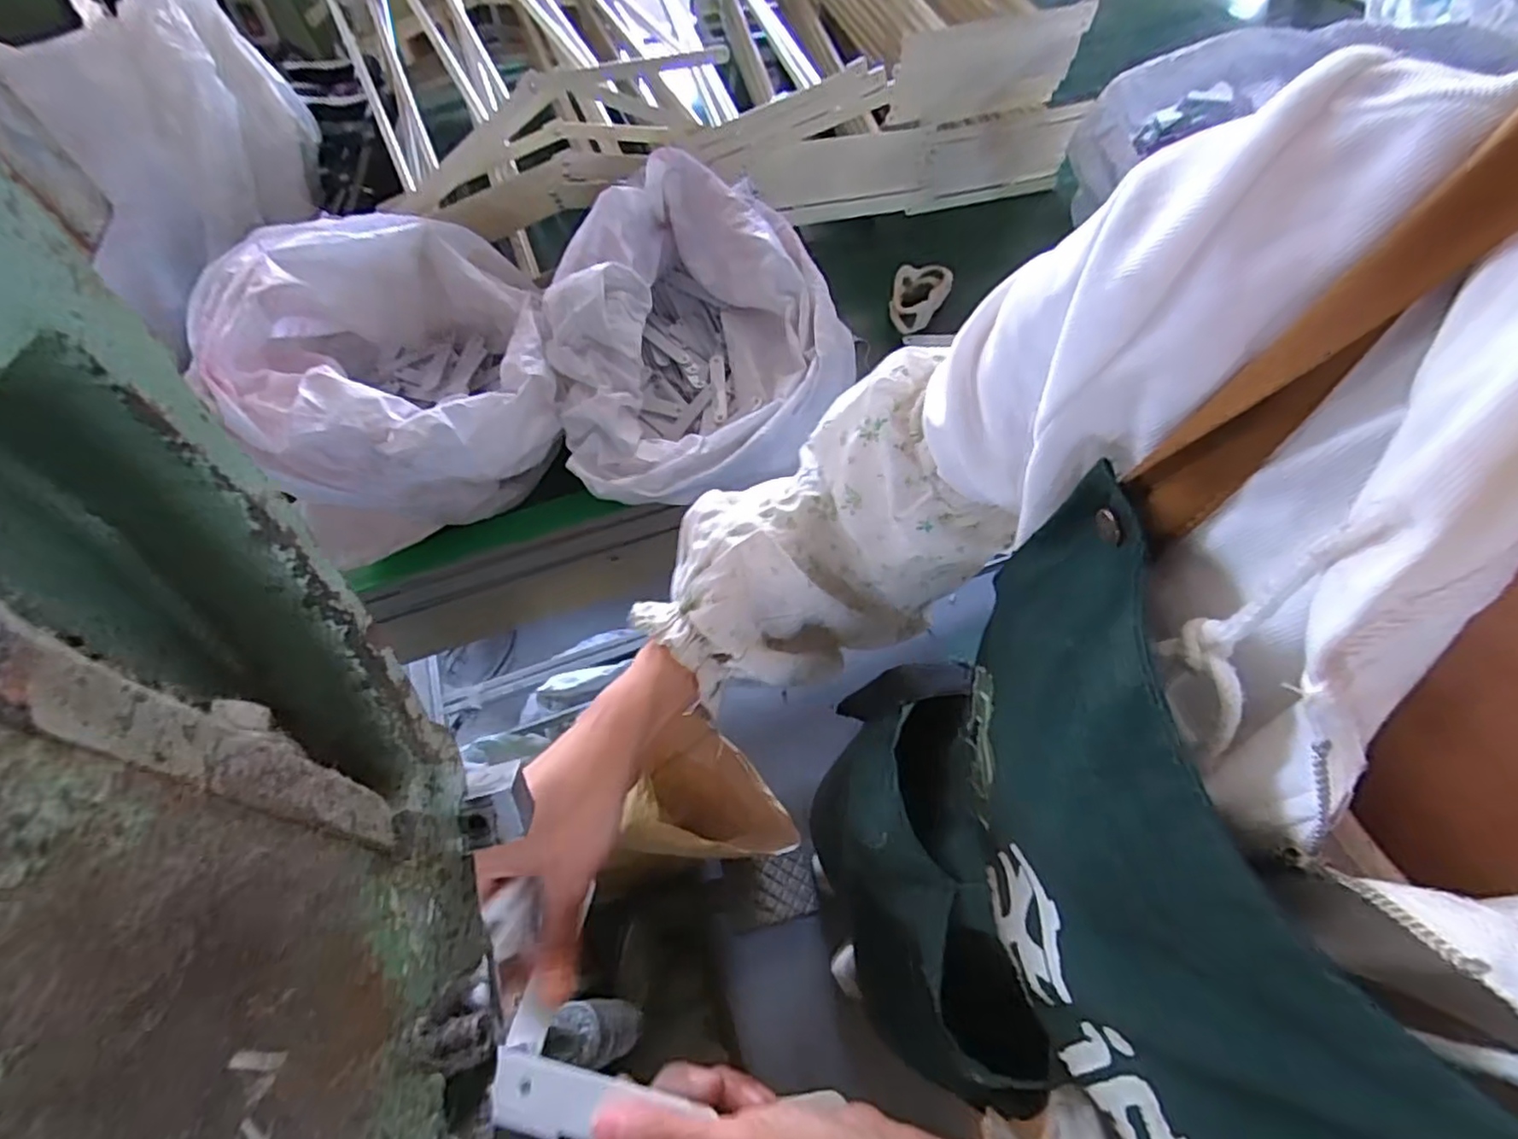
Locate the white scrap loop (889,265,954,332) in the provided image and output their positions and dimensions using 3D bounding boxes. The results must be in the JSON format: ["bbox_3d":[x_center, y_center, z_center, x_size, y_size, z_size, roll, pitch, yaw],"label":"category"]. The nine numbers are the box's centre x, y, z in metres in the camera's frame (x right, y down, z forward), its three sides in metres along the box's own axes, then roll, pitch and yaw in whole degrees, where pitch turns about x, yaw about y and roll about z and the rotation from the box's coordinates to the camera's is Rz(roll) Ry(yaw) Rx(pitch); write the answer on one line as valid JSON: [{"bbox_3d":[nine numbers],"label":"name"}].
[{"bbox_3d":[0.198,-0.336,0.837,0.069,0.038,0.104,14,61,10],"label":"white scrap loop"}]

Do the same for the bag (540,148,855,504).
[{"bbox_3d":[-0.075,-0.253,0.720,0.289,0.160,0.391,-15,60,-6],"label":"bag"}]

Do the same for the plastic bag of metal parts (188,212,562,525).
[{"bbox_3d":[-0.349,-0.203,0.666,0.270,0.197,0.308,-19,61,-9],"label":"plastic bag of metal parts"}]

